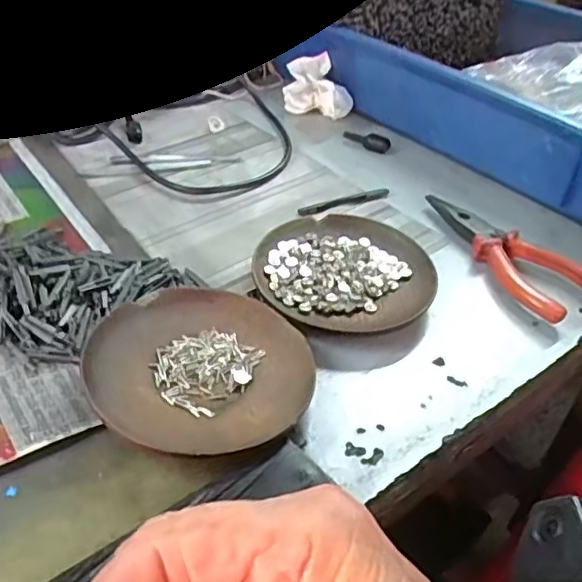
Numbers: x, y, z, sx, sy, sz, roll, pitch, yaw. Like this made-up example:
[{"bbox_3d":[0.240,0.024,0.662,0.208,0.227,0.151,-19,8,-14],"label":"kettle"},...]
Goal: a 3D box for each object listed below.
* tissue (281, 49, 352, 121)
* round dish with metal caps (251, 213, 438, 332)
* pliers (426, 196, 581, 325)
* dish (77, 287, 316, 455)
[{"bbox_3d":[0.029,-0.189,0.593,0.065,0.039,0.047,33,47,30],"label":"tissue"},{"bbox_3d":[0.033,-0.014,0.406,0.111,0.015,0.104,3,39,-2],"label":"round dish with metal caps"},{"bbox_3d":[0.150,-0.029,0.436,0.050,0.016,0.141,-16,44,-23],"label":"pliers"},{"bbox_3d":[-0.046,0.039,0.325,0.111,0.025,0.108,0,40,-5],"label":"dish"}]

